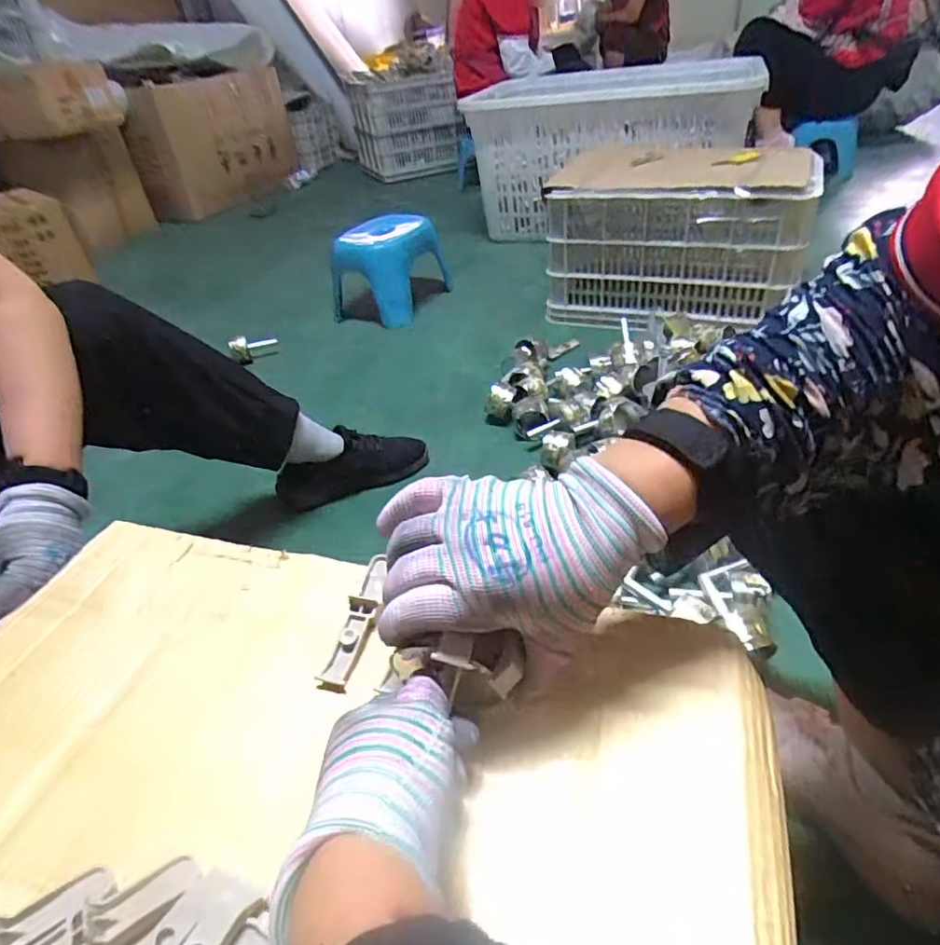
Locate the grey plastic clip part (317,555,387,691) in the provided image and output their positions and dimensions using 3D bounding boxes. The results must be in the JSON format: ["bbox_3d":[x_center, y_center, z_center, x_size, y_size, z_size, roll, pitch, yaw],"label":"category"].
[{"bbox_3d":[-0.076,0.107,0.370,0.020,0.007,0.060,7,54,17],"label":"grey plastic clip part"}]

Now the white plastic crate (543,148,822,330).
[{"bbox_3d":[0.443,-0.510,1.278,0.506,0.295,0.263,9,40,20],"label":"white plastic crate"}]

